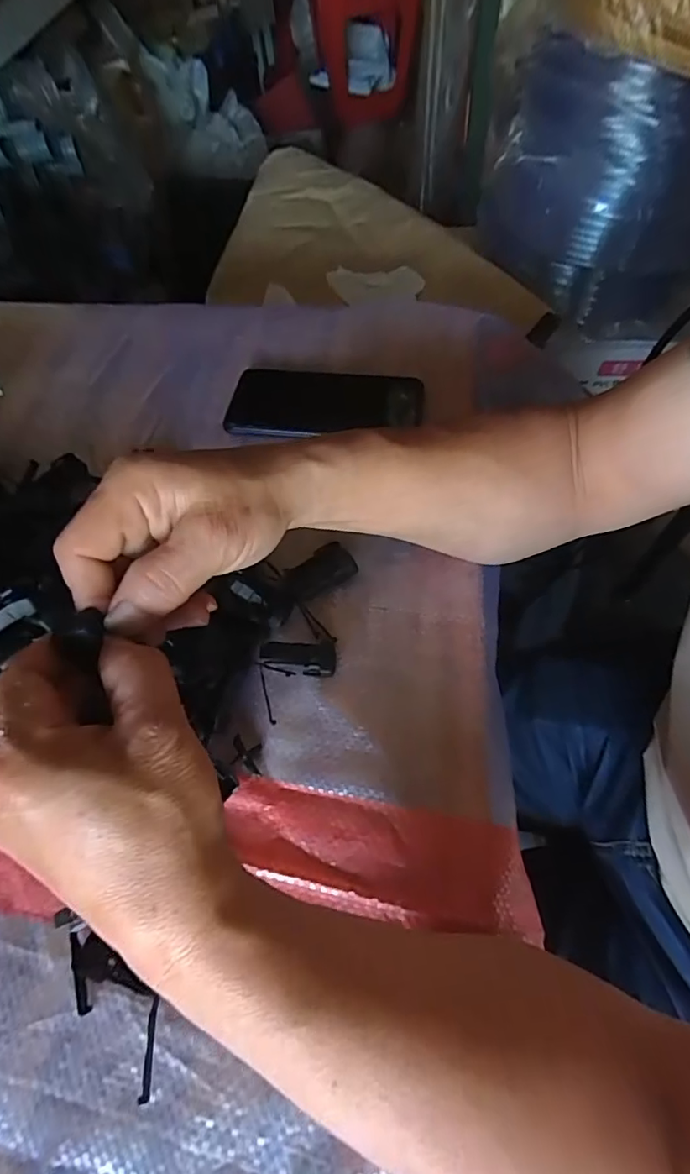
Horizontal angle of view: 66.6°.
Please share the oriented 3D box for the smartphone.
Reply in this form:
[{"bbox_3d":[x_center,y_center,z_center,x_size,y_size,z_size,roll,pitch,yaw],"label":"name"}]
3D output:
[{"bbox_3d":[-0.017,-0.157,0.442,0.161,0.007,0.072,4,61,6],"label":"smartphone"}]

